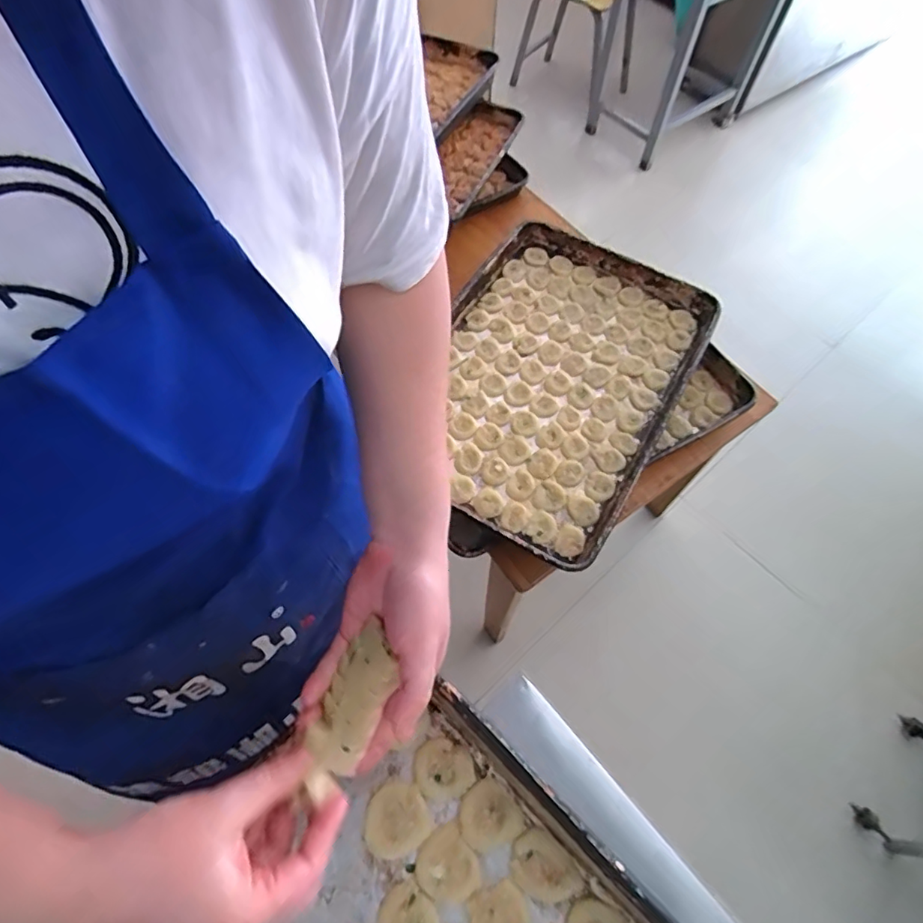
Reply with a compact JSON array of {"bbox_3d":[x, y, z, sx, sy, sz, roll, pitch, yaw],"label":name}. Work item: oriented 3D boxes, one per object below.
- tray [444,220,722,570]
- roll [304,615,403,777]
[{"bbox_3d":[0.148,-0.154,0.929,0.411,0.034,0.604,29,64,13],"label":"tray"},{"bbox_3d":[-0.070,0.154,0.358,0.040,0.022,0.089,22,84,10],"label":"roll"}]

